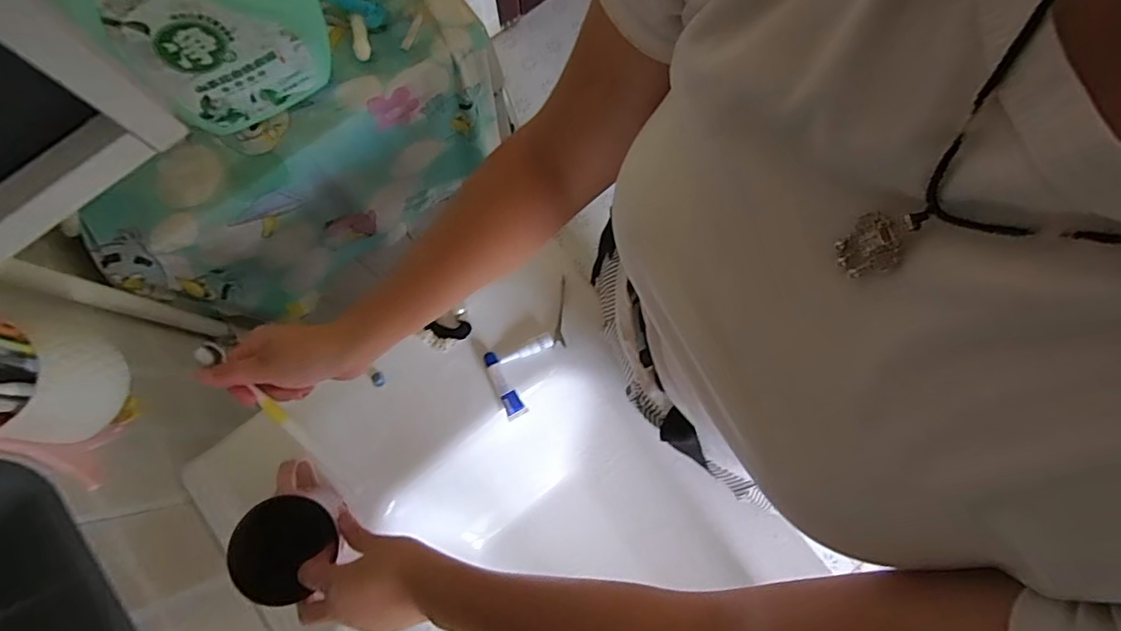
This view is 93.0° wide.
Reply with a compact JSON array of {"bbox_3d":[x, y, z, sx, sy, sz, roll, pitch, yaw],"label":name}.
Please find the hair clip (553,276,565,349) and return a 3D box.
[{"bbox_3d":[-0.001,-0.006,0.599,0.012,0.011,0.083,0,78,2],"label":"hair clip"}]

